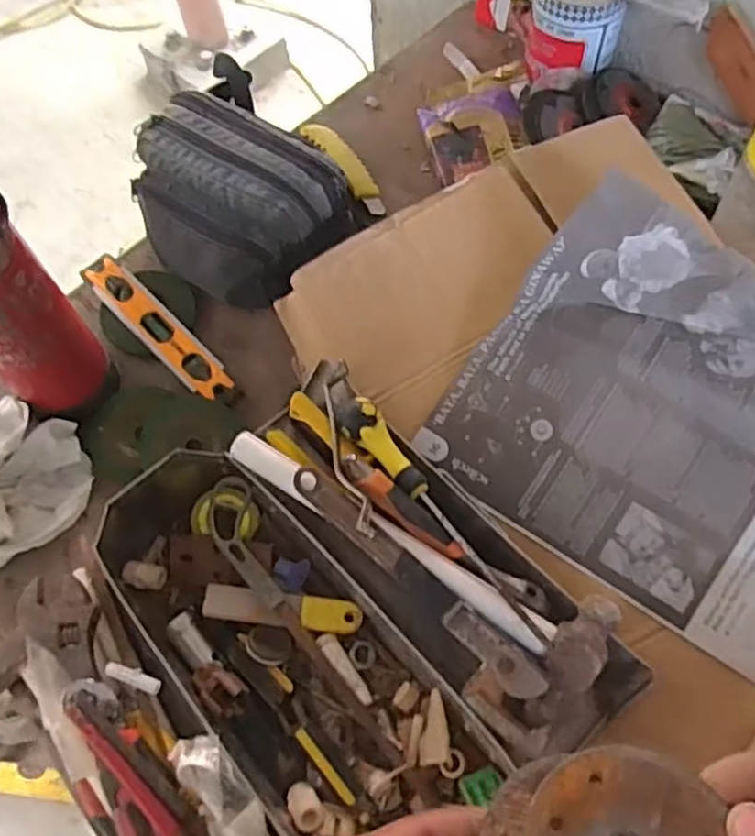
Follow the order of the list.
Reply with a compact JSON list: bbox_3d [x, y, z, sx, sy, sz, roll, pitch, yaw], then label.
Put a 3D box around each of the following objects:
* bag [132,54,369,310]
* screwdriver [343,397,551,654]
[{"bbox_3d":[-0.138,-0.226,0.723,0.206,0.117,0.179,27,68,15],"label":"bag"},{"bbox_3d":[0.044,0.079,0.545,0.030,0.026,0.234,-31,66,-12],"label":"screwdriver"}]

